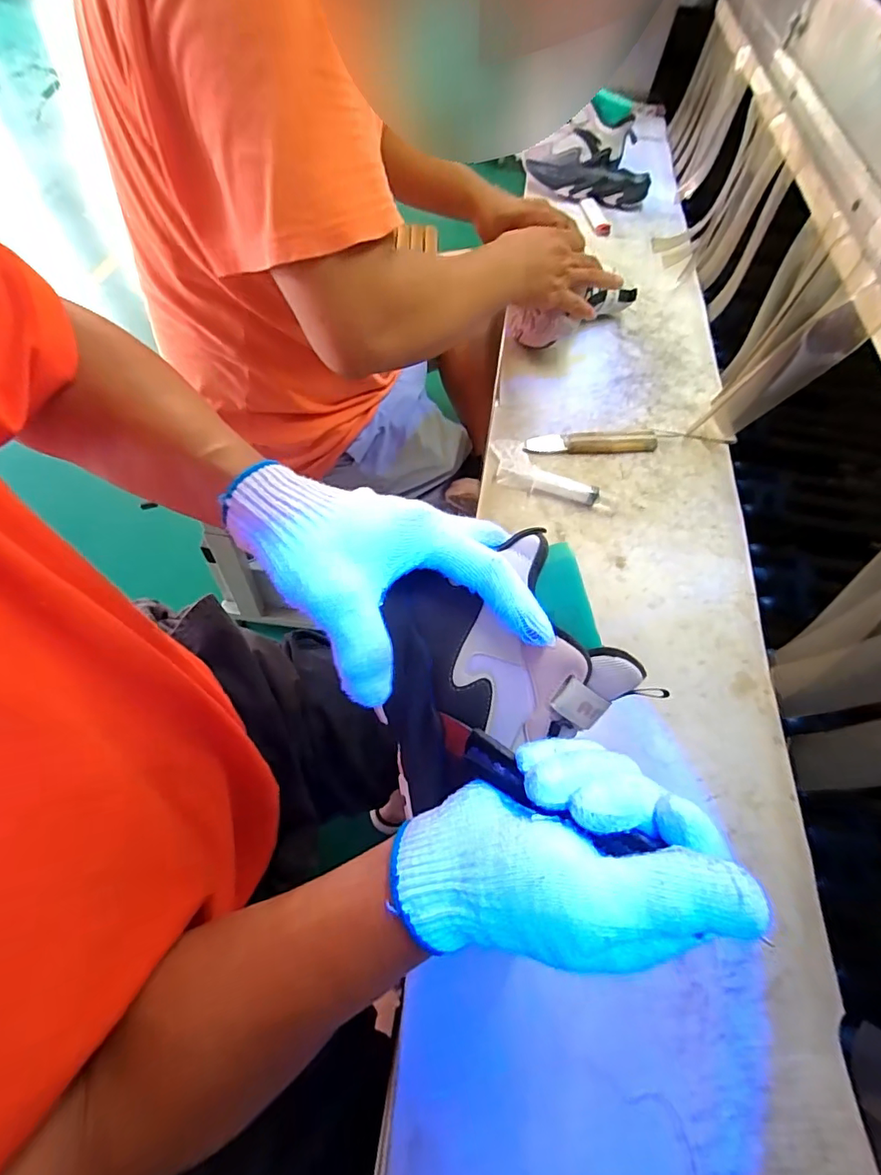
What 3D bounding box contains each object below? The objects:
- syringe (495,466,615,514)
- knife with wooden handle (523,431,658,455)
[{"bbox_3d":[0.126,-0.109,0.569,0.128,0.022,0.025,16,59,7],"label":"syringe"},{"bbox_3d":[0.180,-0.172,0.615,0.164,0.018,0.028,-5,59,-6],"label":"knife with wooden handle"}]

